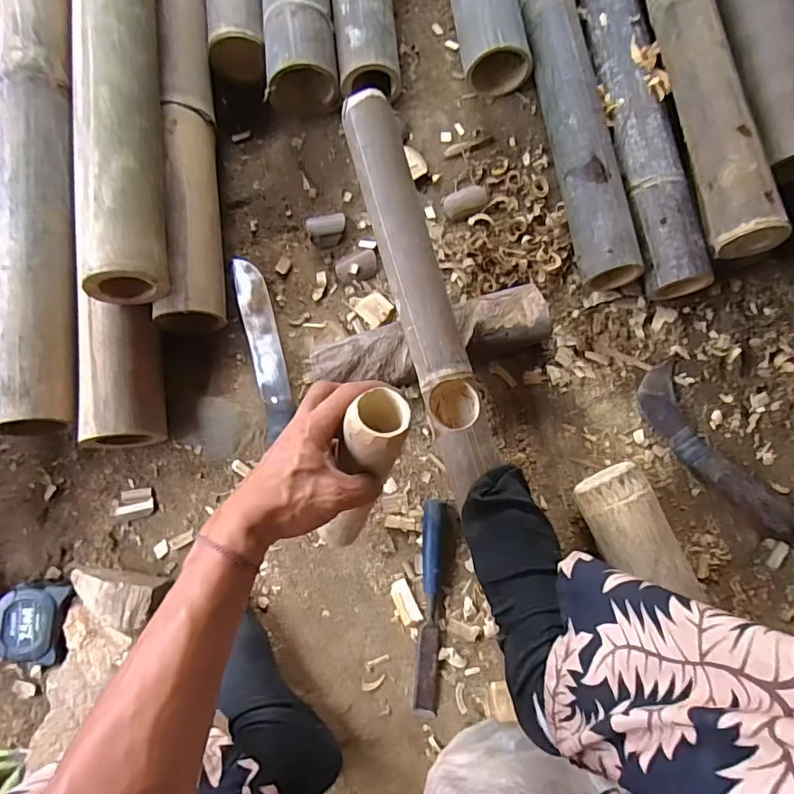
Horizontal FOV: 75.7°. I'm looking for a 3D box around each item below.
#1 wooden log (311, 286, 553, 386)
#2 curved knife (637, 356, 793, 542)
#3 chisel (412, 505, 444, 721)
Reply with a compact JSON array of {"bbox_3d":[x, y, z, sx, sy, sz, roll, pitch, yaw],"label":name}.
[{"bbox_3d":[0.036,-0.063,0.594,0.273,0.054,0.077,-16,80,1],"label":"wooden log"},{"bbox_3d":[0.349,0.062,0.568,0.065,0.031,0.219,-32,69,-3],"label":"curved knife"},{"bbox_3d":[0.036,0.231,0.563,0.024,0.020,0.228,3,81,4],"label":"chisel"}]

